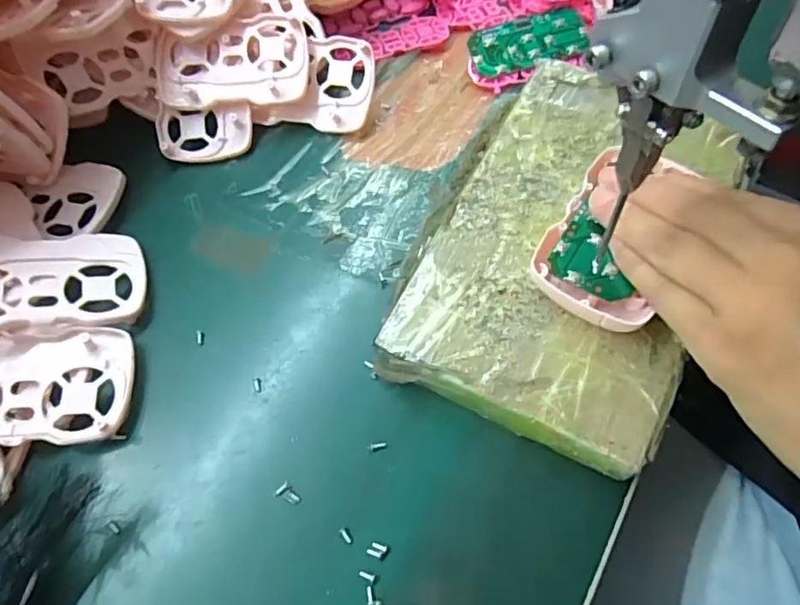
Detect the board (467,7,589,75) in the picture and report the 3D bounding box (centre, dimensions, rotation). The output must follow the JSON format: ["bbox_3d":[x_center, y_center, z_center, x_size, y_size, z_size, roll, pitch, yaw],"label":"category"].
[{"bbox_3d":[0.081,-0.167,0.349,0.073,0.007,0.039,-11,62,-3],"label":"board"}]

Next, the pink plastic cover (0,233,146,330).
[{"bbox_3d":[-0.173,-0.012,0.267,0.088,0.004,0.054,-3,59,-25],"label":"pink plastic cover"}]

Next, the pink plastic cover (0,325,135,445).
[{"bbox_3d":[-0.170,0.037,0.250,0.087,0.027,0.054,-6,62,0],"label":"pink plastic cover"}]

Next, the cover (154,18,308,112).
[{"bbox_3d":[-0.100,-0.141,0.330,0.089,0.011,0.052,-3,83,0],"label":"cover"}]

